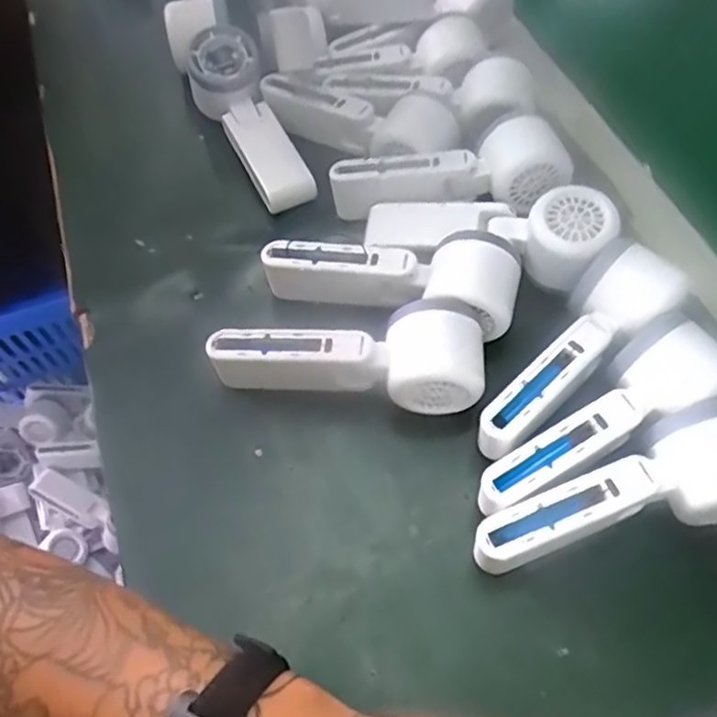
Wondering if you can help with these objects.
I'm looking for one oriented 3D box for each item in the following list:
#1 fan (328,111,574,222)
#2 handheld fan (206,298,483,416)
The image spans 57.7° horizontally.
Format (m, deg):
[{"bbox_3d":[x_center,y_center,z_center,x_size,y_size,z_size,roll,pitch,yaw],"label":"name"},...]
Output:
[{"bbox_3d":[0.064,-0.138,0.467,0.168,0.048,0.060,-1,60,4],"label":"fan"},{"bbox_3d":[-0.008,0.000,0.399,0.160,0.054,0.054,-2,60,3],"label":"handheld fan"}]

